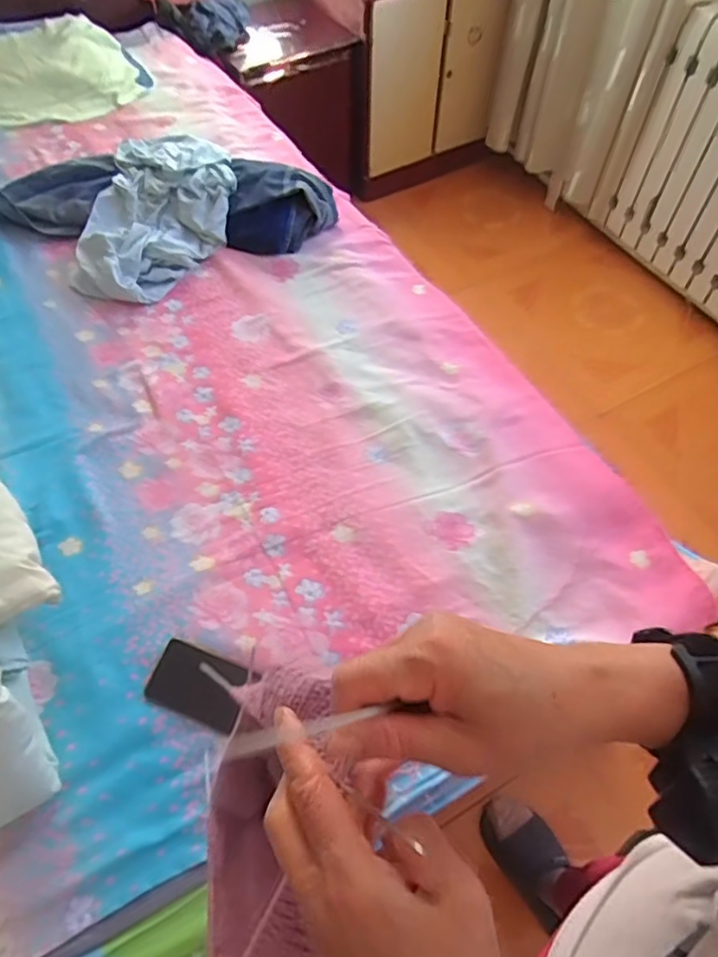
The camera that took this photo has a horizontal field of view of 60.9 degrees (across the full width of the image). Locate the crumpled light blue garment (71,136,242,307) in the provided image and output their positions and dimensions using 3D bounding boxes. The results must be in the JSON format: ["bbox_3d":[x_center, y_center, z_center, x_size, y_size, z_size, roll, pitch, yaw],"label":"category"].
[{"bbox_3d":[-0.392,-0.524,1.214,0.267,0.101,0.403,5,56,4],"label":"crumpled light blue garment"}]

